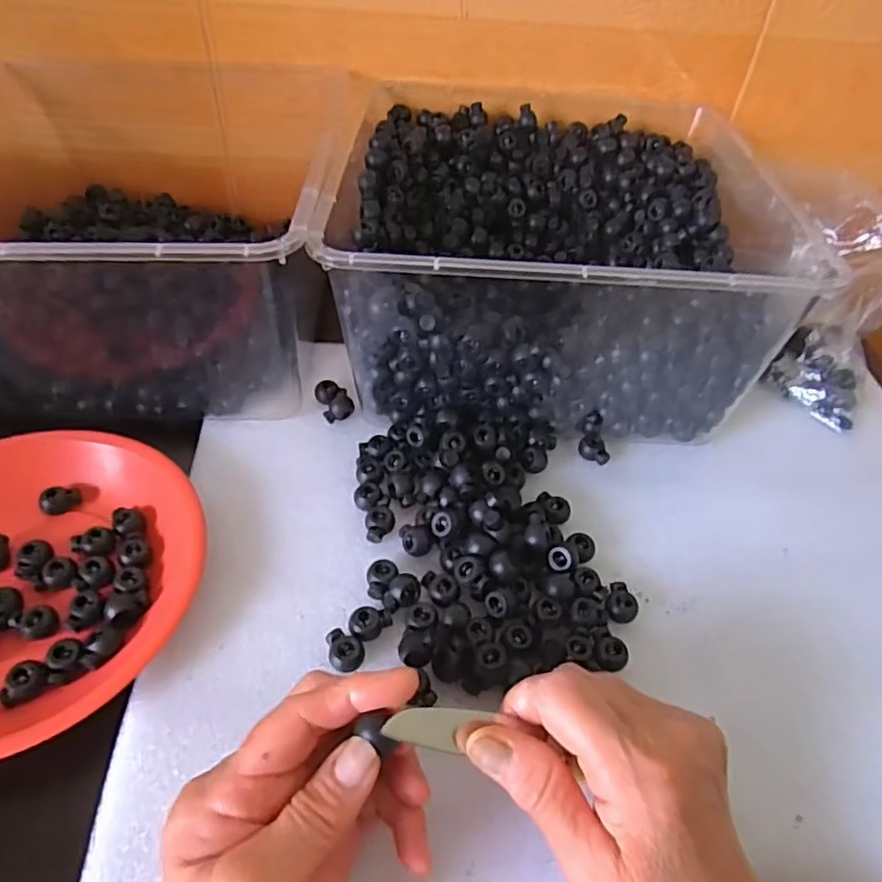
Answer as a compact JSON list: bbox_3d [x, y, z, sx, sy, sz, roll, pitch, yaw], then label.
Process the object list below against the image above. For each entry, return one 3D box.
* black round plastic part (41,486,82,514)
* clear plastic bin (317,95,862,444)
[{"bbox_3d":[-0.235,0.036,0.389,0.022,0.012,0.013,-30,57,-28],"label":"black round plastic part"},{"bbox_3d":[0.087,-0.149,0.481,0.316,0.139,0.298,3,48,-3],"label":"clear plastic bin"}]

